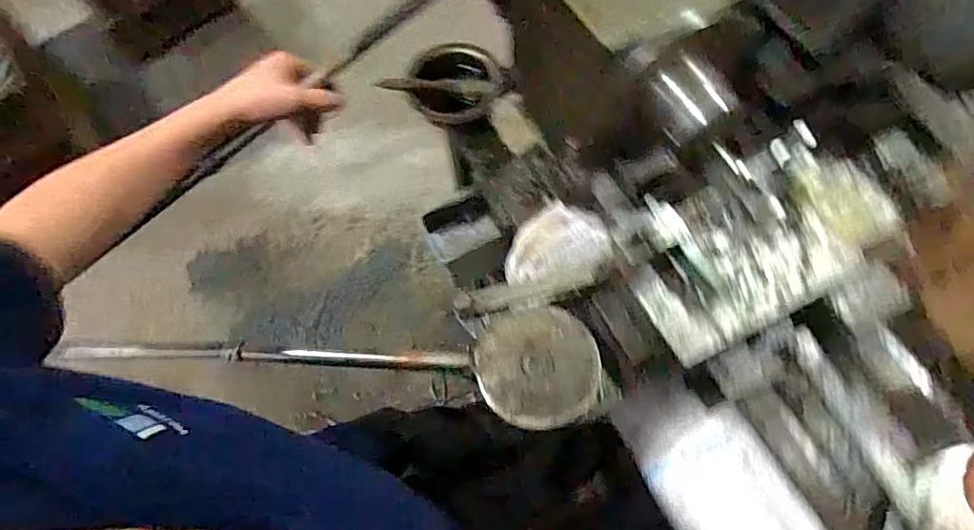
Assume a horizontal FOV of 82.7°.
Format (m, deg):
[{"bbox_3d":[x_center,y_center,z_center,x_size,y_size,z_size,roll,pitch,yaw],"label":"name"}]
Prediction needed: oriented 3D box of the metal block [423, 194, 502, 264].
[{"bbox_3d":[-0.035,-0.051,0.756,0.088,0.030,0.068,-20,65,-6],"label":"metal block"}]

